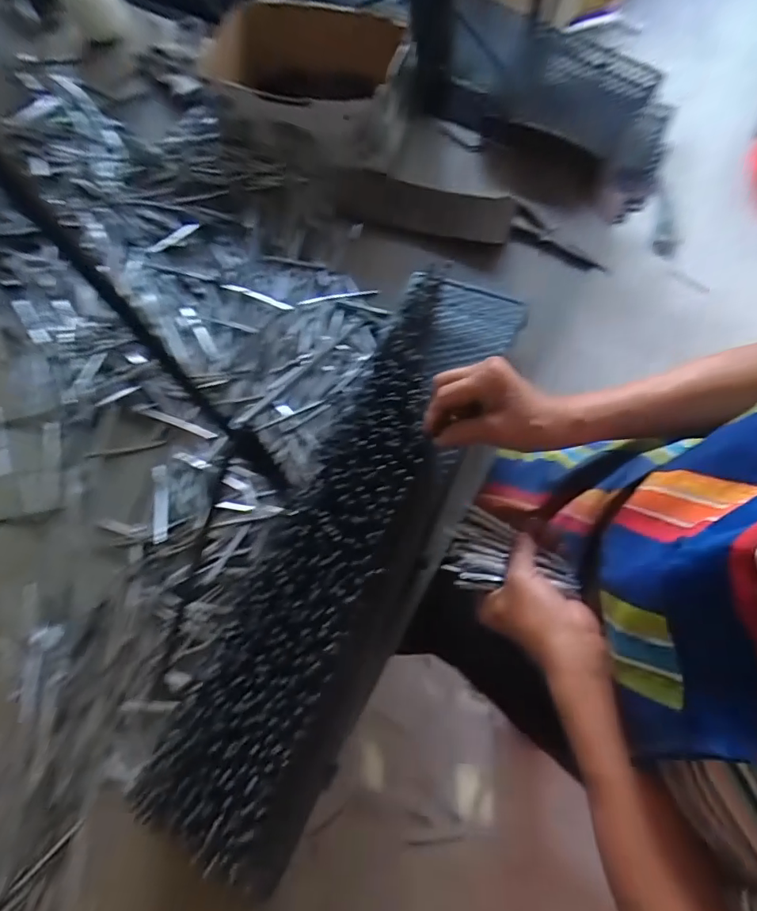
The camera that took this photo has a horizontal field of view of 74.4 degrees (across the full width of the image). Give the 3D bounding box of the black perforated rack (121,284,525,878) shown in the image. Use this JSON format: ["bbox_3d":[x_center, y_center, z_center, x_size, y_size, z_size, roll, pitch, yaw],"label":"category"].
[{"bbox_3d":[-0.017,0.077,0.463,0.150,0.049,0.542,22,72,11],"label":"black perforated rack"}]

